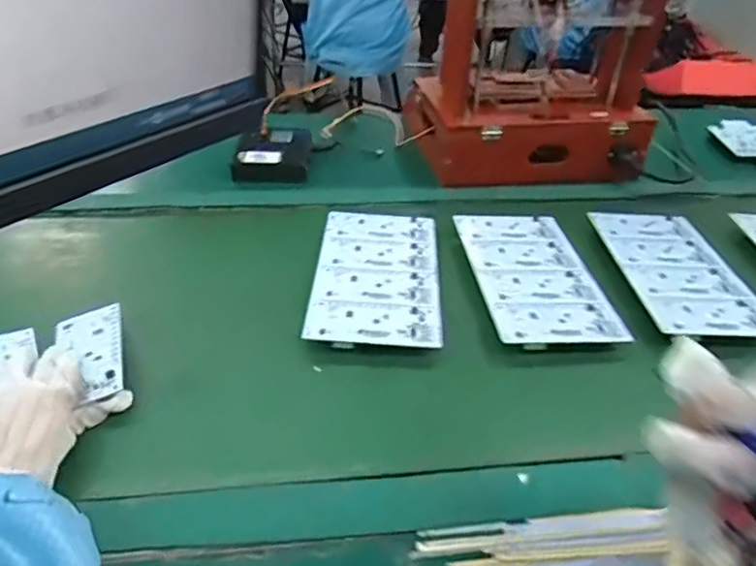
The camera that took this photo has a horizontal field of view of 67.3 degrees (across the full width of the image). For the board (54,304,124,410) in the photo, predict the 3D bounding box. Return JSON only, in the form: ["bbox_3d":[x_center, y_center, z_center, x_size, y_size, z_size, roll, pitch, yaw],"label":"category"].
[{"bbox_3d":[-0.243,0.056,0.481,0.052,0.008,0.108,-18,41,-17],"label":"board"}]

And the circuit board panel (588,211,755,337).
[{"bbox_3d":[0.326,-0.021,0.623,0.126,0.011,0.221,0,37,-5],"label":"circuit board panel"}]

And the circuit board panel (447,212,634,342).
[{"bbox_3d":[0.164,-0.013,0.601,0.126,0.016,0.211,-6,43,-5],"label":"circuit board panel"}]

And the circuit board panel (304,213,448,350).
[{"bbox_3d":[0.001,-0.013,0.590,0.127,0.019,0.214,1,43,2],"label":"circuit board panel"}]

